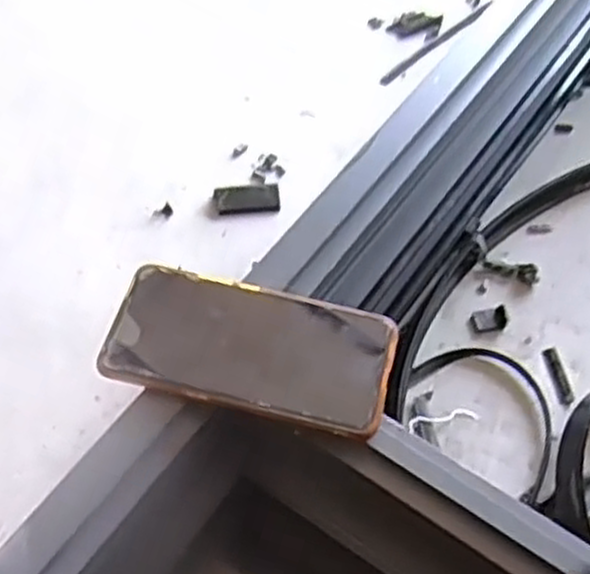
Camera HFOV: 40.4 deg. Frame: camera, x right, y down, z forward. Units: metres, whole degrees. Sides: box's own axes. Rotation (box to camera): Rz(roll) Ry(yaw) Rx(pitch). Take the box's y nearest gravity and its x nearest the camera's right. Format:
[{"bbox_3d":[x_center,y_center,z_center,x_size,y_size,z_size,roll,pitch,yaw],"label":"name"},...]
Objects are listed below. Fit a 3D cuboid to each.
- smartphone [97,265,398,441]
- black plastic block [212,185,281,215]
[{"bbox_3d":[-0.025,0.033,0.450,0.155,0.009,0.076,12,58,7],"label":"smartphone"},{"bbox_3d":[-0.048,-0.089,0.817,0.065,0.015,0.029,-4,57,-5],"label":"black plastic block"}]

